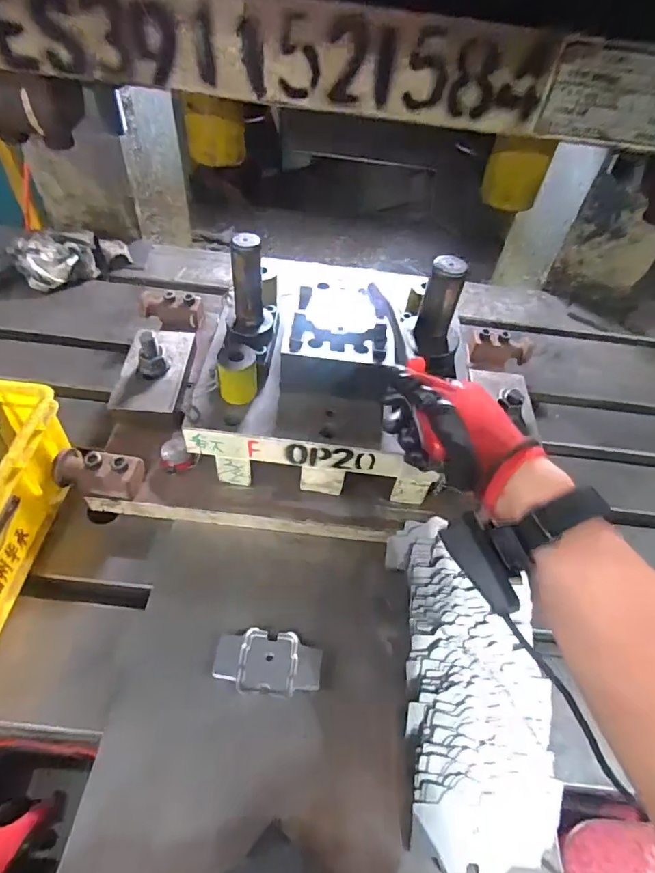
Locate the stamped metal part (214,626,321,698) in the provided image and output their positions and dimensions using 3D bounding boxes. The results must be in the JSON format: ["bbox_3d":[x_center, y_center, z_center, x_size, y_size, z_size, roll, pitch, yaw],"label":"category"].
[{"bbox_3d":[-0.059,0.226,0.479,0.103,0.014,0.057,4,49,-1],"label":"stamped metal part"}]

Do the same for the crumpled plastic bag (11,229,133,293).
[{"bbox_3d":[-0.469,-0.337,0.889,0.194,0.055,0.111,-29,57,-27],"label":"crumpled plastic bag"}]

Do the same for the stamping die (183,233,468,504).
[{"bbox_3d":[0.014,-0.088,0.568,0.294,0.205,0.256,11,49,4],"label":"stamping die"}]

